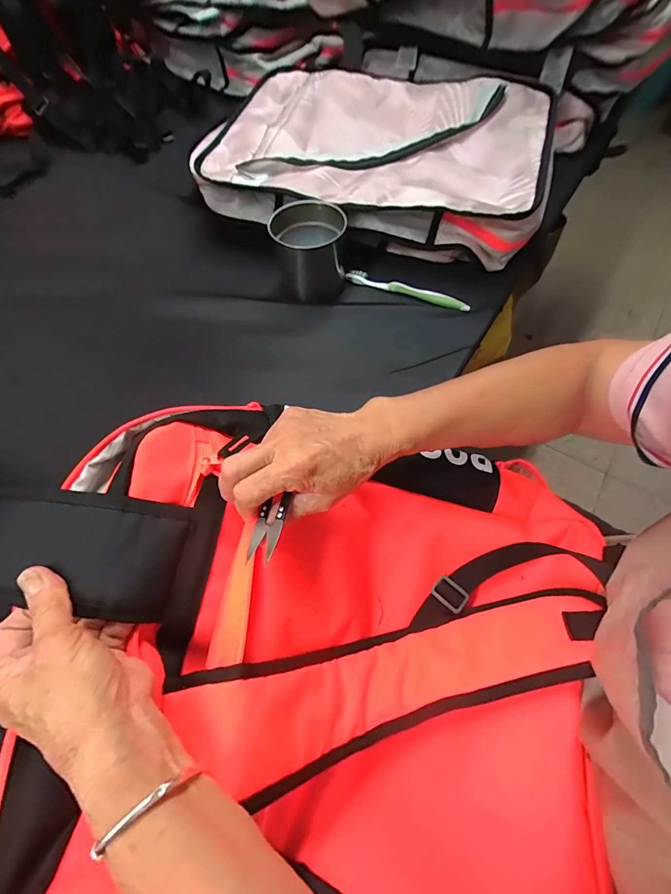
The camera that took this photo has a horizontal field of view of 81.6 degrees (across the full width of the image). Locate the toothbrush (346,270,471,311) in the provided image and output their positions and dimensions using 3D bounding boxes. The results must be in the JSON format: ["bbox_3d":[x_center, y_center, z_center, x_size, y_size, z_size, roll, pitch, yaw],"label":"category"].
[{"bbox_3d":[0.105,-0.231,0.571,0.184,0.014,0.012,21,64,12],"label":"toothbrush"}]

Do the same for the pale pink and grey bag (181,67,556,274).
[{"bbox_3d":[0.075,-0.496,0.641,0.538,0.065,0.392,17,63,10],"label":"pale pink and grey bag"}]

